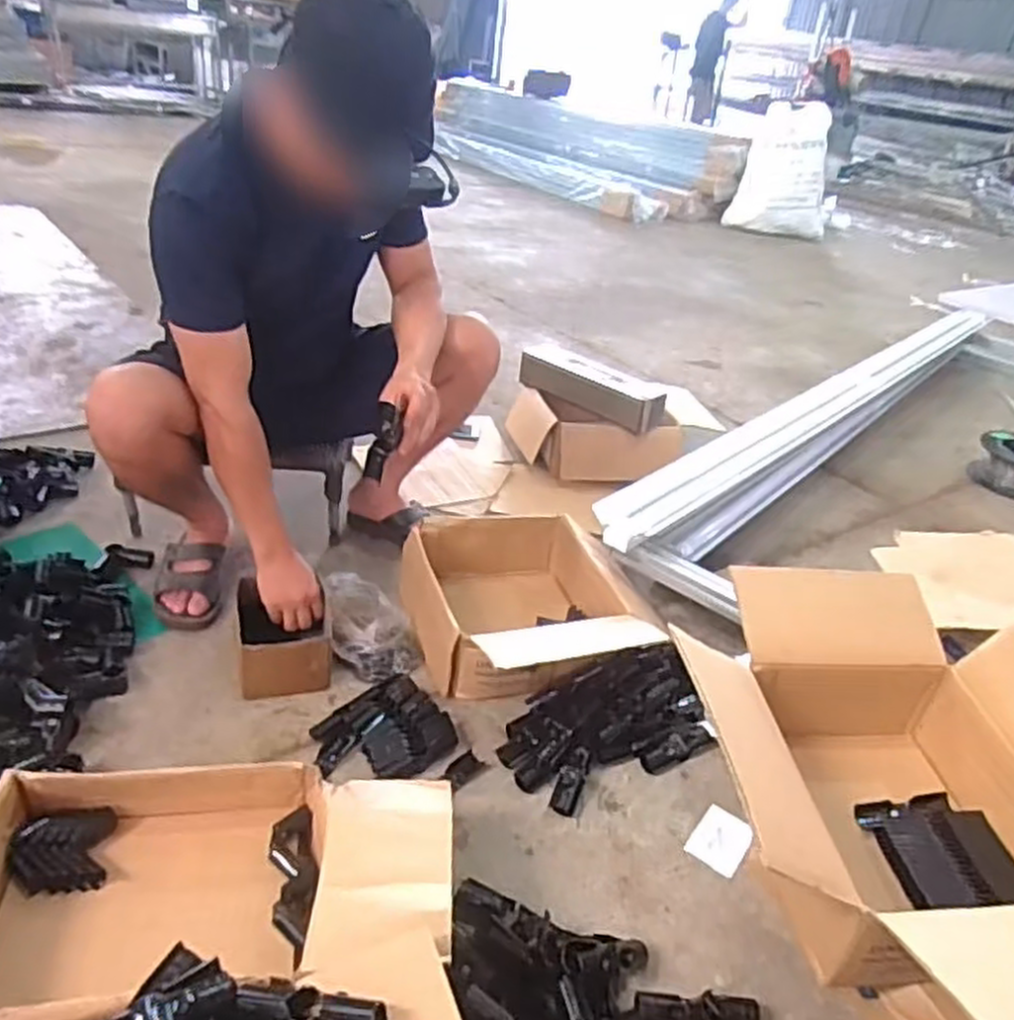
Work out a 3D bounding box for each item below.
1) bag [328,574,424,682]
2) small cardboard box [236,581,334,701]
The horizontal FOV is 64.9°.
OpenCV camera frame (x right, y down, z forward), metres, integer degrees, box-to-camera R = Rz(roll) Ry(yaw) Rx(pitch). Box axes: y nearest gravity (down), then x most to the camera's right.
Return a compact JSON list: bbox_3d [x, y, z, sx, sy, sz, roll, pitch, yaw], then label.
[{"bbox_3d":[-0.232,0.189,1.341,0.128,0.045,0.233,-6,33,-21],"label":"bag"},{"bbox_3d":[-0.341,0.199,1.225,0.137,0.088,0.164,-2,31,-16],"label":"small cardboard box"}]

